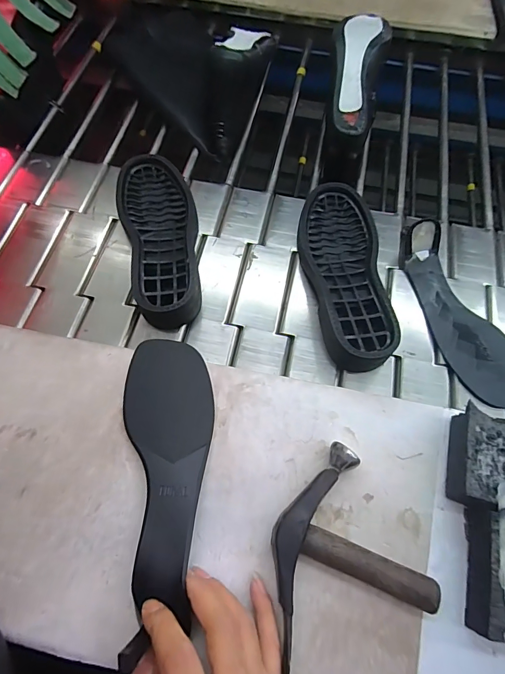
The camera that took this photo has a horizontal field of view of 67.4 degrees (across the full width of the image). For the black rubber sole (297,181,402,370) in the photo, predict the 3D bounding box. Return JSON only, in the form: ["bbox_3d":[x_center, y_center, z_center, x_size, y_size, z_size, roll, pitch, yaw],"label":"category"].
[{"bbox_3d":[0.113,-0.087,0.478,0.094,0.042,0.260,0,65,-2],"label":"black rubber sole"}]

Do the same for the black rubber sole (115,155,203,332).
[{"bbox_3d":[-0.119,-0.141,0.497,0.093,0.042,0.265,-14,66,-9],"label":"black rubber sole"}]

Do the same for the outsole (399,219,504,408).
[{"bbox_3d":[0.254,-0.034,0.455,0.083,0.042,0.244,-18,67,-10],"label":"outsole"}]

